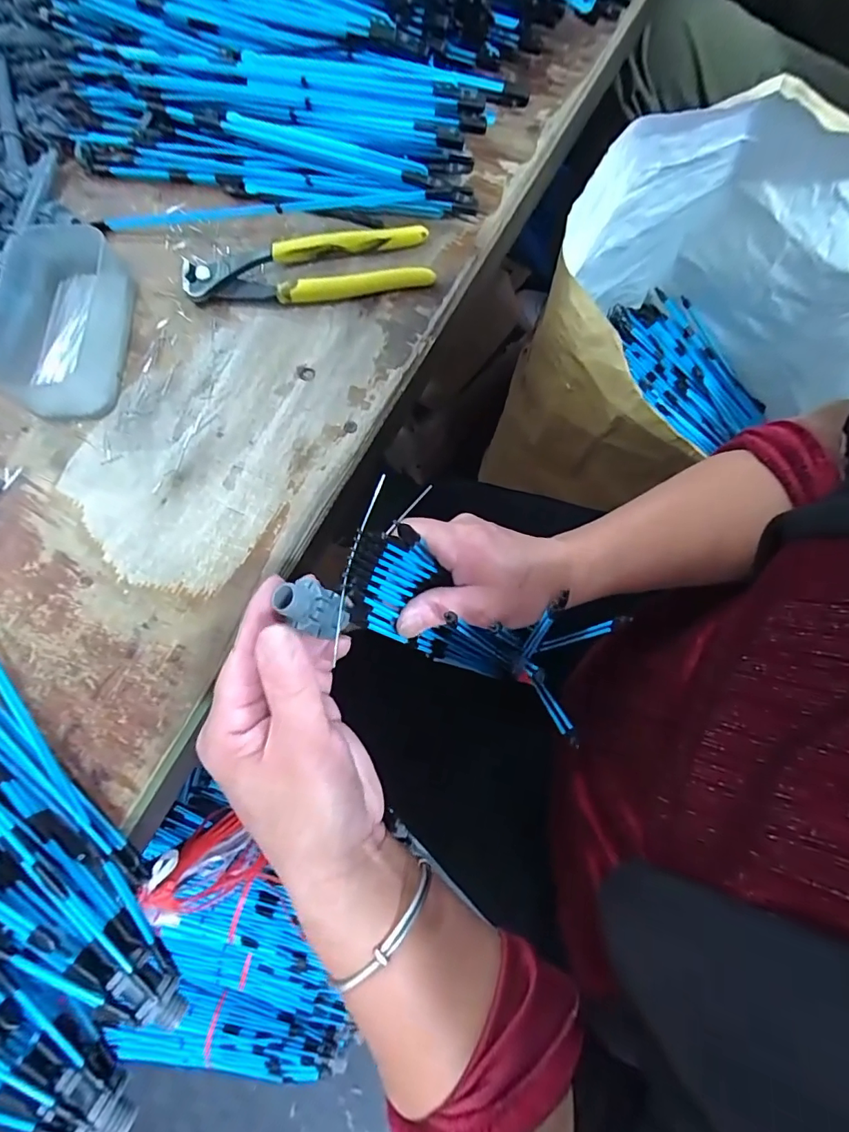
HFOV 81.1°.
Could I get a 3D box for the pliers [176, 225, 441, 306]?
[{"bbox_3d":[-0.078,-0.199,0.333,0.162,0.014,0.043,-6,75,0],"label":"pliers"}]

